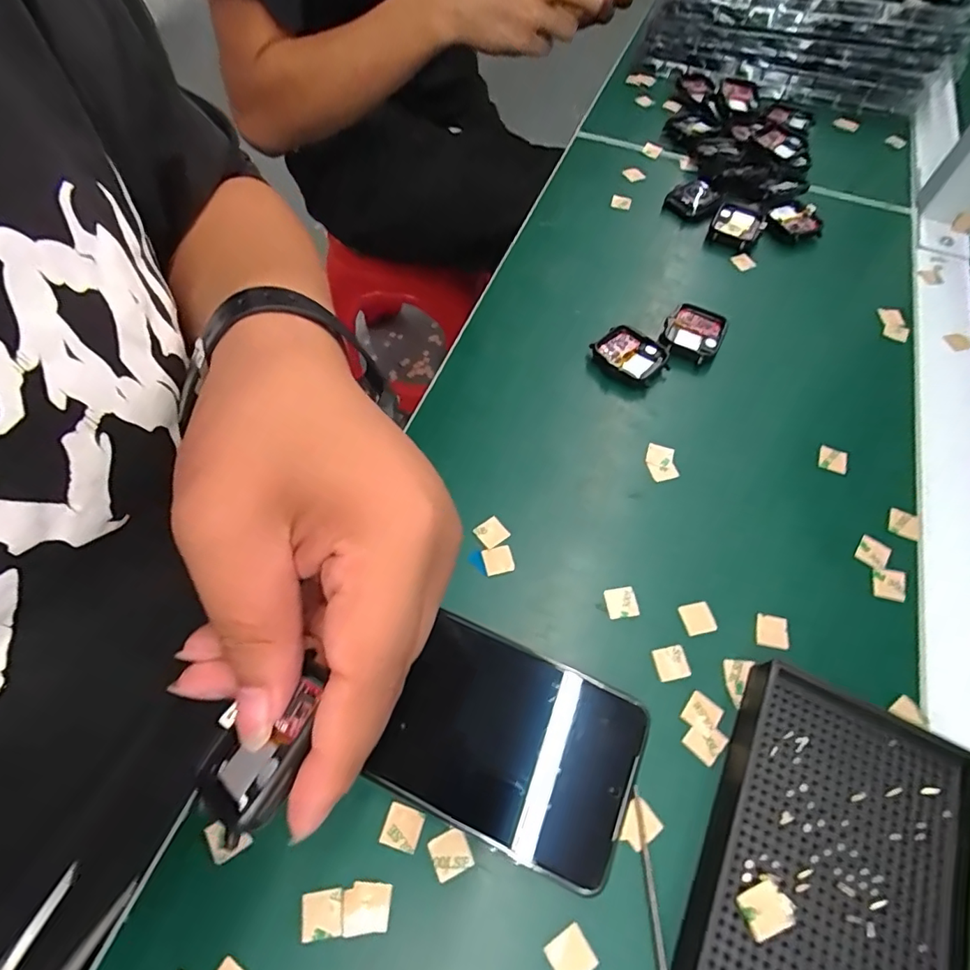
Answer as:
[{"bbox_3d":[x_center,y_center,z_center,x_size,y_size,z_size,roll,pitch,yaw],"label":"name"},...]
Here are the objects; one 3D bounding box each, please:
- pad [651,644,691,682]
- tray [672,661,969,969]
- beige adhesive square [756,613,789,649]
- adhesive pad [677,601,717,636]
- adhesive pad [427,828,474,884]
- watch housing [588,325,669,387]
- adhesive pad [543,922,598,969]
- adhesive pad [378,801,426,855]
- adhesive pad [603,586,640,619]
[{"bbox_3d":[0.092,0.087,0.260,0.016,0.004,0.015,-15,60,-9],"label":"pad"},{"bbox_3d":[0.140,0.156,0.210,0.095,0.020,0.134,25,62,14],"label":"tray"},{"bbox_3d":[0.147,0.075,0.270,0.015,0.004,0.016,15,60,9],"label":"beige adhesive square"},{"bbox_3d":[0.109,0.069,0.273,0.016,0.004,0.016,-12,60,-7],"label":"adhesive pad"},{"bbox_3d":[-0.015,0.153,0.220,0.015,0.004,0.016,-24,62,-14],"label":"adhesive pad"},{"bbox_3d":[0.097,-0.085,0.357,0.045,0.016,0.037,35,65,19],"label":"watch housing"},{"bbox_3d":[0.033,0.182,0.204,0.016,0.004,0.015,-30,63,-17],"label":"adhesive pad"},{"bbox_3d":[-0.035,0.145,0.224,0.015,0.004,0.016,16,60,9],"label":"adhesive pad"},{"bbox_3d":[0.071,0.061,0.276,0.016,0.004,0.016,-8,59,-5],"label":"adhesive pad"}]

